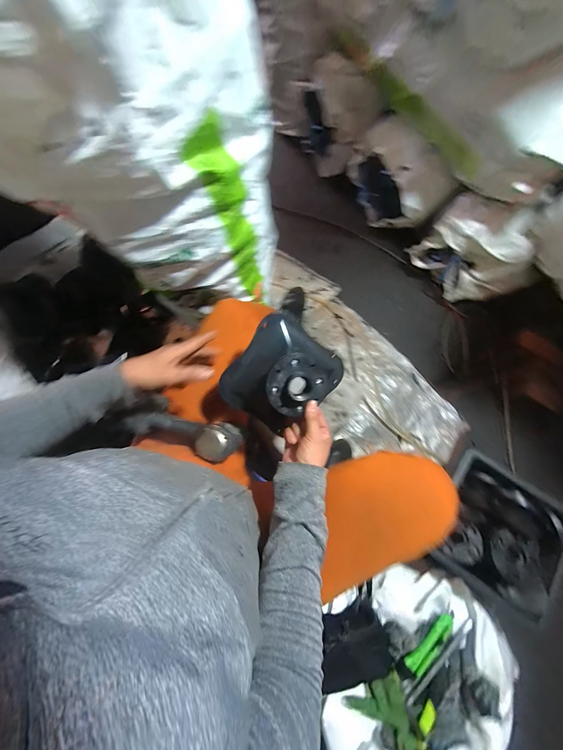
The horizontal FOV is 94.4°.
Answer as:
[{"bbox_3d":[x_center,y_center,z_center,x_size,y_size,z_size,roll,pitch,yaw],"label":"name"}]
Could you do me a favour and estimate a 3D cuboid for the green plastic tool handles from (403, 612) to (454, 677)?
[{"bbox_3d":[0.307,0.543,0.528,0.134,0.019,0.035,-38,75,-10],"label":"green plastic tool handles"}]

